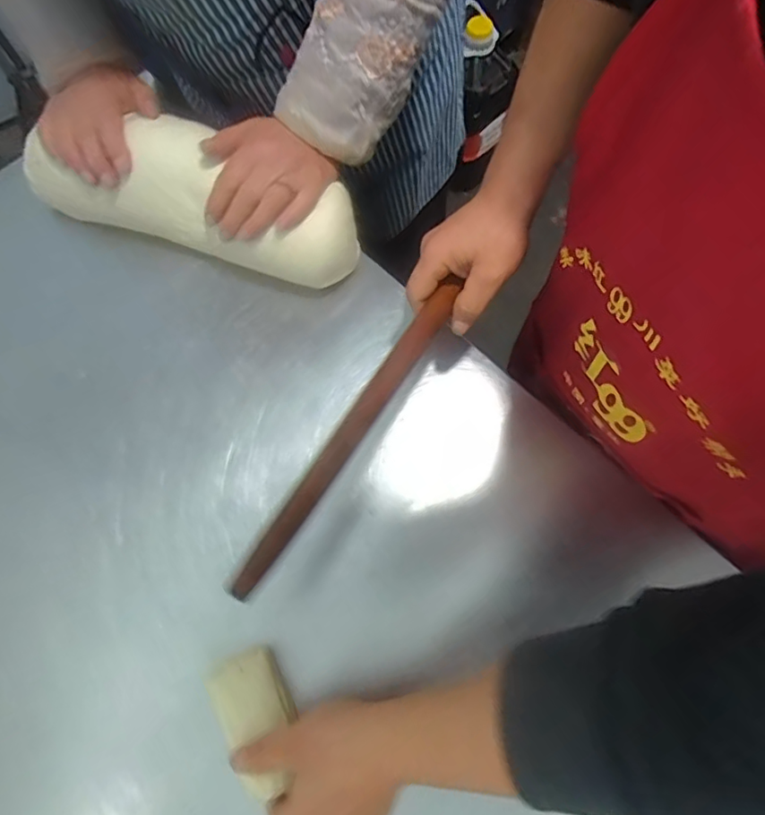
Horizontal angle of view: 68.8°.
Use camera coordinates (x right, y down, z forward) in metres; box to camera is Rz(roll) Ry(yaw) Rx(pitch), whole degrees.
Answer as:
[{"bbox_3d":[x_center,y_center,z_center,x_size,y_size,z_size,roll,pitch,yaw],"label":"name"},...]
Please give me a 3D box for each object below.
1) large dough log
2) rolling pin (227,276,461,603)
[{"bbox_3d":[-0.194,-0.215,0.565,0.347,0.099,0.099,20,74,6],"label":"large dough log"},{"bbox_3d":[-0.016,0.007,0.409,0.020,0.016,0.292,30,62,9],"label":"rolling pin"}]

